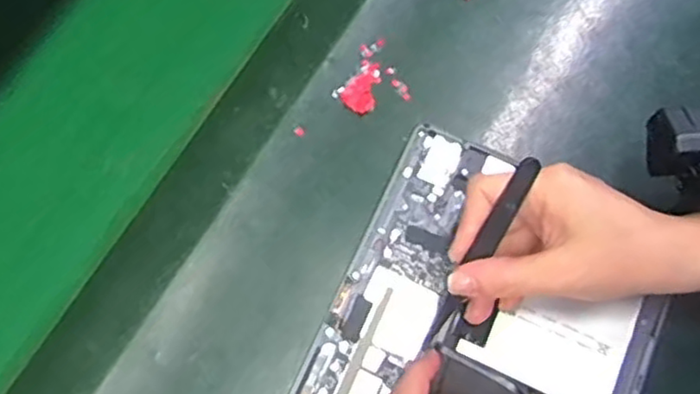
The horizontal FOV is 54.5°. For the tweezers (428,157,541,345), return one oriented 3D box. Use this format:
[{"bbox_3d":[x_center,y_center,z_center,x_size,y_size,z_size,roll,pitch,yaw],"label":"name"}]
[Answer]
[{"bbox_3d":[0.066,0.029,0.345,0.010,0.115,0.016,26,31,9],"label":"tweezers"}]

